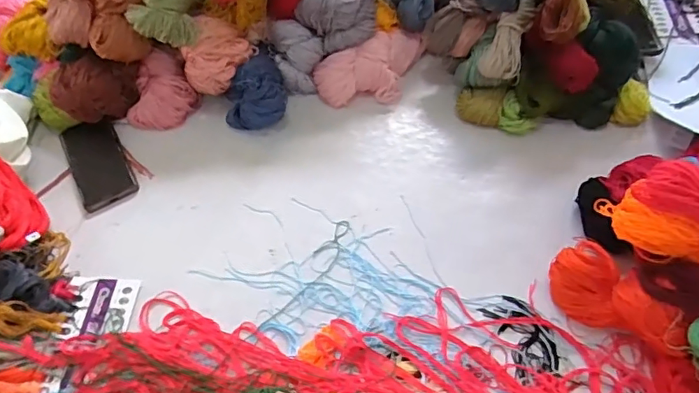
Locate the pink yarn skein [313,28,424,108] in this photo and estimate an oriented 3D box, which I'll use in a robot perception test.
[{"bbox_3d":[0.043,-0.193,0.763,0.181,0.065,0.094,-25,58,-12],"label":"pink yarn skein"}]

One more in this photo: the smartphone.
[{"bbox_3d":[-0.363,-0.046,0.732,0.079,0.017,0.155,-28,59,-13],"label":"smartphone"}]

